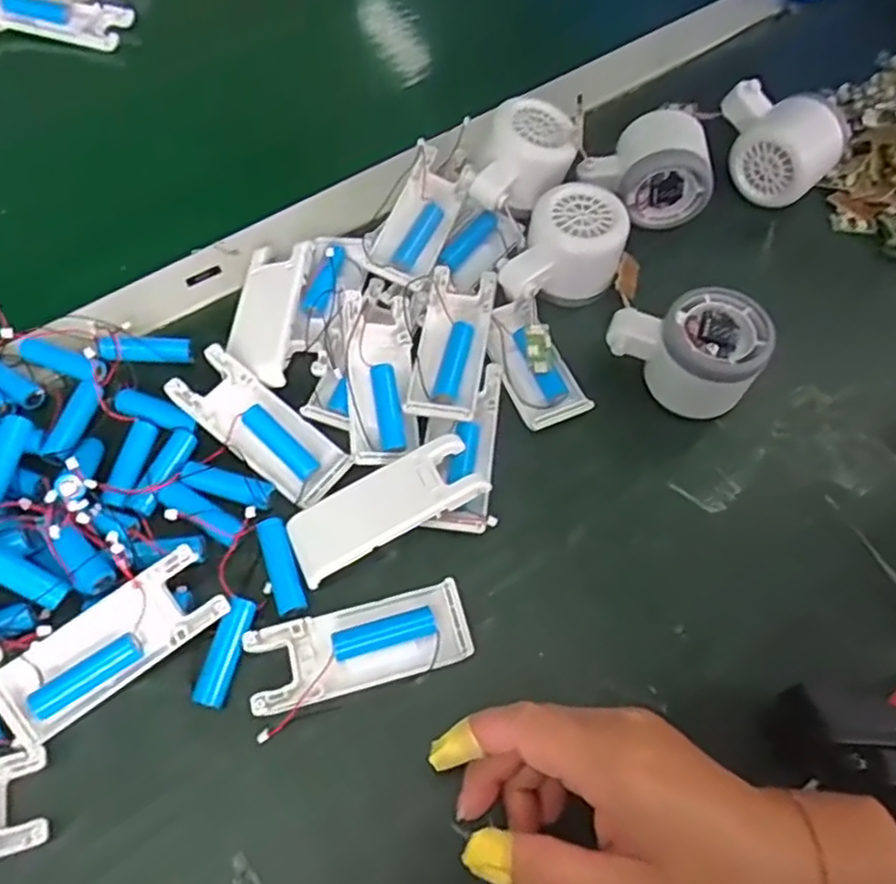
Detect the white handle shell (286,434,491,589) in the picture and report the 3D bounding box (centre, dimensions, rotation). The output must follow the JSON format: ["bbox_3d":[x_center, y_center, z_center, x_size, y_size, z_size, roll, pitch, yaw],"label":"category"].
[{"bbox_3d":[-0.033,0.034,0.362,0.102,0.013,0.040,-28,66,-1],"label":"white handle shell"}]

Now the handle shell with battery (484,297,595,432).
[{"bbox_3d":[0.050,-0.053,0.413,0.039,0.022,0.090,-22,65,-13],"label":"handle shell with battery"}]

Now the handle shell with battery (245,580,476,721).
[{"bbox_3d":[-0.042,0.098,0.334,0.104,0.011,0.040,-12,63,-9],"label":"handle shell with battery"}]

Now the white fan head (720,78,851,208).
[{"bbox_3d":[0.226,-0.207,0.481,0.049,0.059,0.081,-26,66,-15],"label":"white fan head"}]

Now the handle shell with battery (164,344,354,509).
[{"bbox_3d":[-0.103,-0.010,0.380,0.102,0.016,0.039,35,66,15],"label":"handle shell with battery"}]

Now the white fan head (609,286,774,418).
[{"bbox_3d":[0.142,-0.057,0.406,0.064,0.053,0.083,-41,71,-21],"label":"white fan head"}]

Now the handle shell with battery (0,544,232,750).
[{"bbox_3d":[-0.158,0.093,0.322,0.103,0.021,0.038,-32,68,-17],"label":"handle shell with battery"}]

